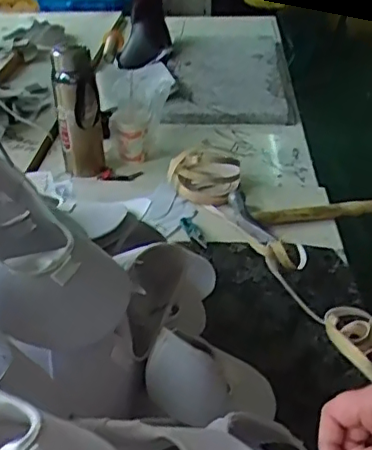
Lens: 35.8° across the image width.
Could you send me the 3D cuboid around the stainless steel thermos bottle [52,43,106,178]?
[{"bbox_3d":[-0.192,-0.200,1.042,0.078,0.231,0.089,-7,34,-10],"label":"stainless steel thermos bottle"}]

